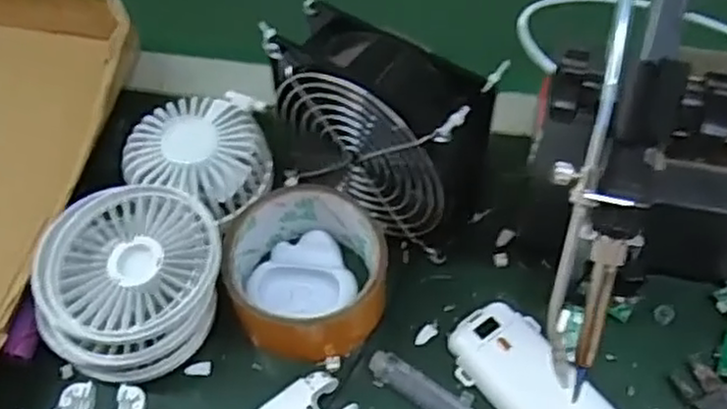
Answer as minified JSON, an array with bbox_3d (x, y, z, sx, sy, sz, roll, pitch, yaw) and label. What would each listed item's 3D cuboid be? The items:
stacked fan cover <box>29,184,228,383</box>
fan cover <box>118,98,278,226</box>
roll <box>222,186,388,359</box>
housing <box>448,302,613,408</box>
[{"bbox_3d":[-0.125,0.043,0.391,0.095,0.059,0.084,-38,63,-22],"label":"stacked fan cover"},{"bbox_3d":[-0.101,-0.028,0.444,0.086,0.034,0.076,16,57,12],"label":"fan cover"},{"bbox_3d":[-0.031,0.038,0.401,0.087,0.048,0.082,-1,56,1],"label":"roll"},{"bbox_3d":[0.087,0.093,0.375,0.044,0.017,0.093,-37,62,-21],"label":"housing"}]

